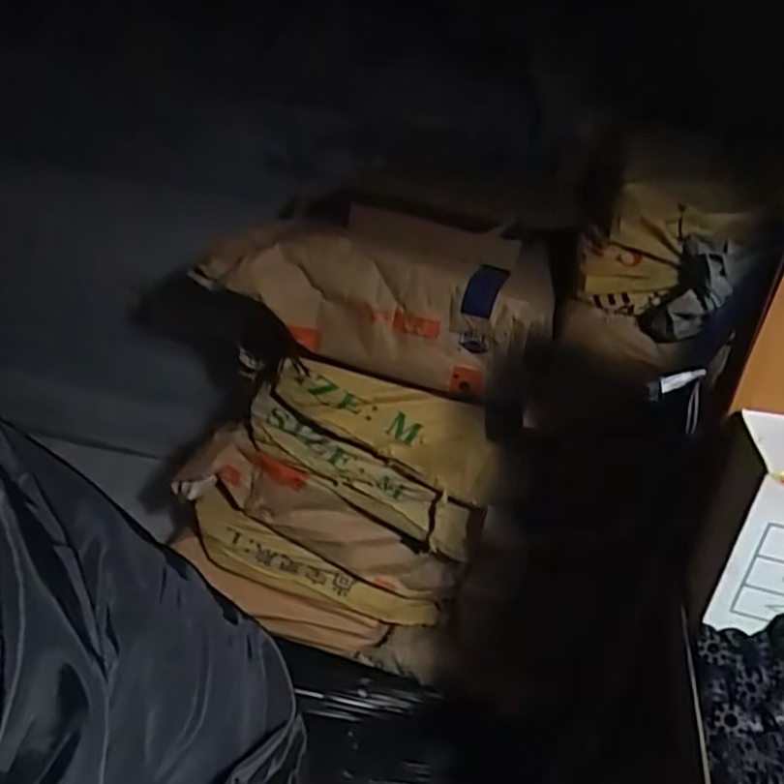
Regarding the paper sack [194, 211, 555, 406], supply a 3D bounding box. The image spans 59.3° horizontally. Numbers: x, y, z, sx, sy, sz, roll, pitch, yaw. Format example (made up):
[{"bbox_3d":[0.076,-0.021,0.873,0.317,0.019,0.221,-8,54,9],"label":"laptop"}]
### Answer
[{"bbox_3d":[-0.017,-0.139,1.033,0.491,0.189,0.187,10,28,9],"label":"paper sack"}]

